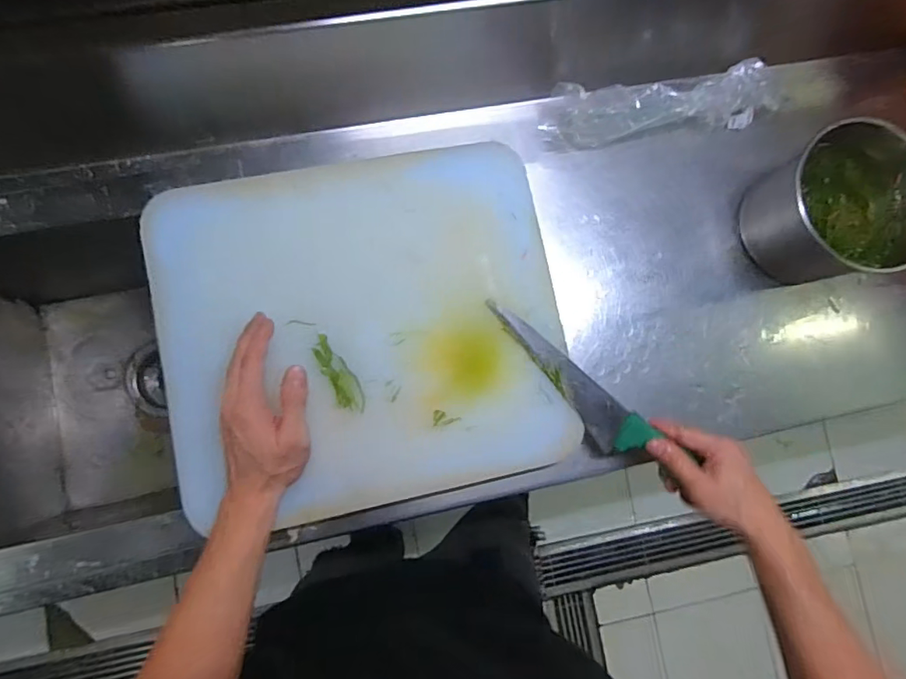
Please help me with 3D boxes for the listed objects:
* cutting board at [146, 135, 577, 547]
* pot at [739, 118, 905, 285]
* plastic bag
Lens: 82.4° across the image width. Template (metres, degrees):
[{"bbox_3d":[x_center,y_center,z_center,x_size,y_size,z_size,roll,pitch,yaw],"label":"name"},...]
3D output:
[{"bbox_3d":[-0.084,-0.013,0.513,0.383,0.031,0.342,-11,85,-6],"label":"cutting board"},{"bbox_3d":[0.407,-0.135,0.566,0.164,0.118,0.150,1,84,-5],"label":"pot"},{"bbox_3d":[0.240,-0.265,0.590,0.277,0.047,0.060,-8,85,-6],"label":"plastic bag"}]

